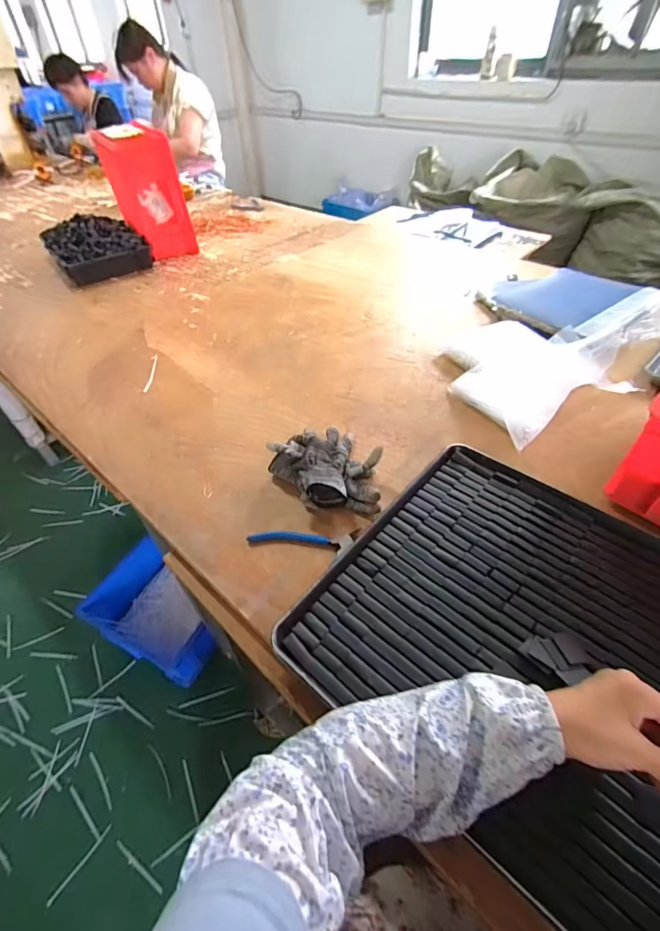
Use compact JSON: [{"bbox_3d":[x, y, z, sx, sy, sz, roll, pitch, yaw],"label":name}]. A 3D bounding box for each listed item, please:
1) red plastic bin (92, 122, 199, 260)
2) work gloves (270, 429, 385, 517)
[{"bbox_3d":[-0.525,-0.787,1.222,0.178,0.307,0.157,-26,50,-21],"label":"red plastic bin"},{"bbox_3d":[-0.009,-0.003,0.609,0.158,0.059,0.175,-4,46,-1],"label":"work gloves"}]

